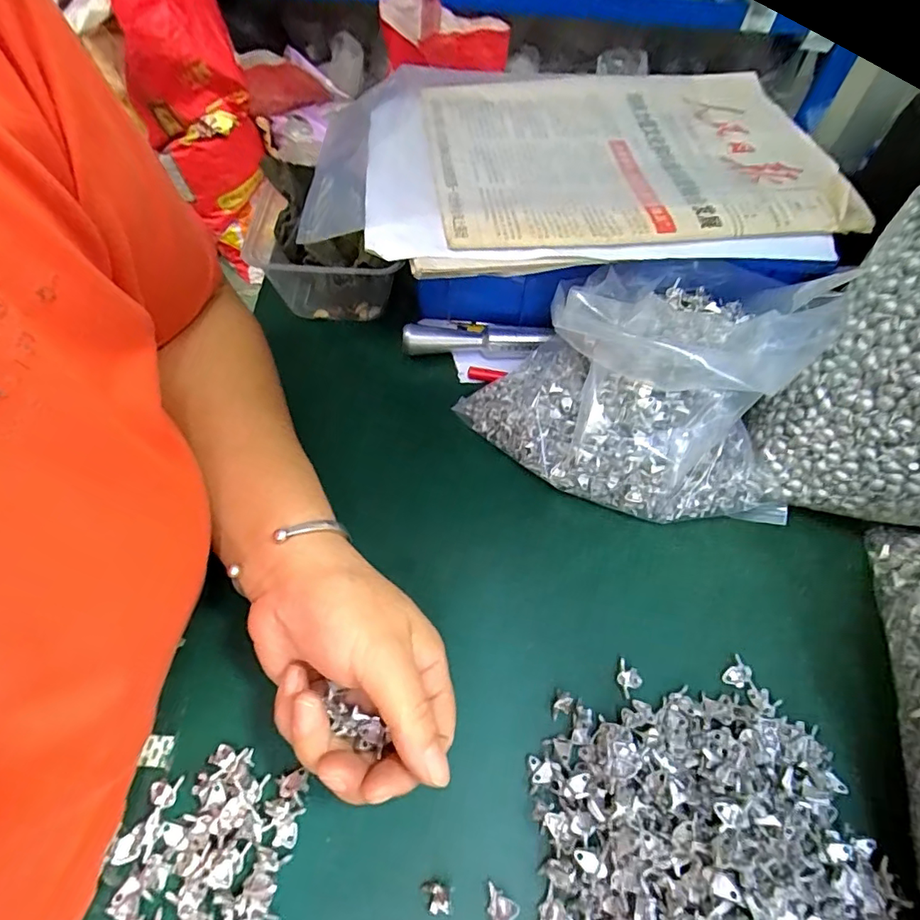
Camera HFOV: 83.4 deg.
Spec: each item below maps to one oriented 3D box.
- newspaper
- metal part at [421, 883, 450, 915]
[{"bbox_3d":[0.089,-0.217,0.369,0.305,0.025,0.226,-5,56,-3],"label":"newspaper"},{"bbox_3d":[-0.010,0.181,0.213,0.011,0.010,0.011,2,56,-2],"label":"metal part"}]

